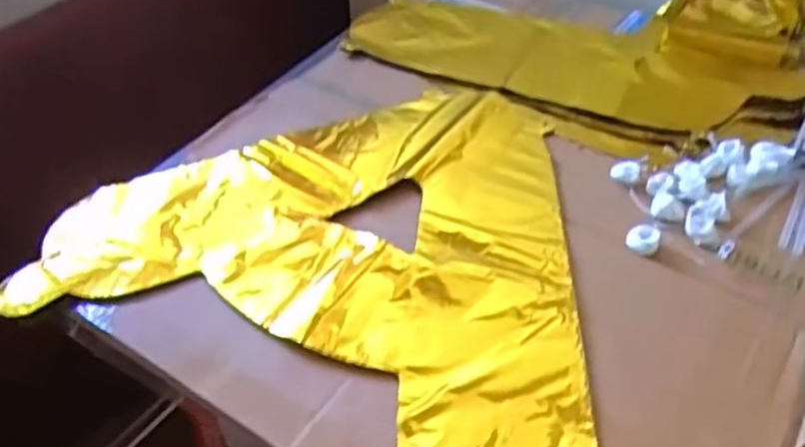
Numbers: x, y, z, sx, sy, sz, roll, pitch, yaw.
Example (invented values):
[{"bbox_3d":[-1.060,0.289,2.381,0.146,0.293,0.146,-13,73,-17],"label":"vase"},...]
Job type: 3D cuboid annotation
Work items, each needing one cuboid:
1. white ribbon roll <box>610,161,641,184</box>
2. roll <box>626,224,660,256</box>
[{"bbox_3d":[0.170,-0.040,0.544,0.020,0.010,0.018,14,48,15],"label":"white ribbon roll"},{"bbox_3d":[0.166,0.011,0.492,0.021,0.009,0.021,-1,46,1],"label":"roll"}]

